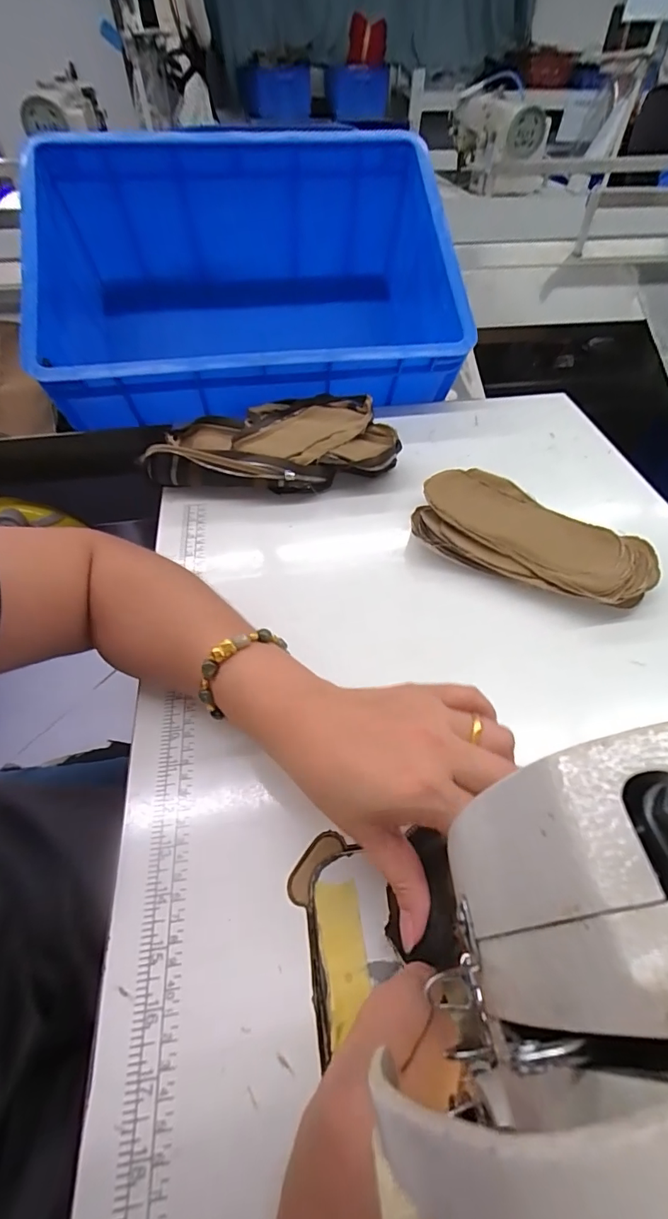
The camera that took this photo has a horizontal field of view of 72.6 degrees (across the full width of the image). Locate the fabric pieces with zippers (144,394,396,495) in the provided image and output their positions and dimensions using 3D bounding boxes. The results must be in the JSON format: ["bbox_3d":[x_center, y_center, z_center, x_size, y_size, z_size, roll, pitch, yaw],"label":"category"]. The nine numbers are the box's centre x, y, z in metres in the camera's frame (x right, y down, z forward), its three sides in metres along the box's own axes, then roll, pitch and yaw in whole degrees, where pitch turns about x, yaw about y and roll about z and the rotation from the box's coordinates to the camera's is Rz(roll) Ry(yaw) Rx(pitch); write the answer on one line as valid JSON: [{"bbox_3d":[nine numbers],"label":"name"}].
[{"bbox_3d":[-0.071,-0.190,0.520,0.266,0.049,0.161,-10,52,-8],"label":"fabric pieces with zippers"}]

